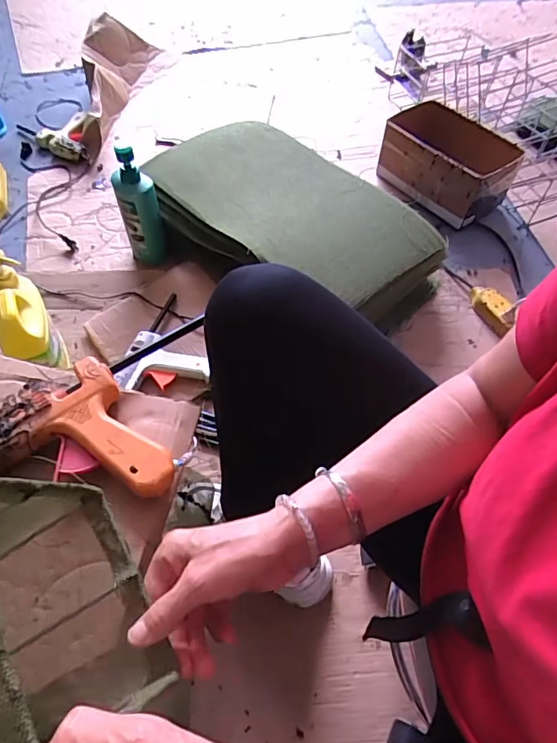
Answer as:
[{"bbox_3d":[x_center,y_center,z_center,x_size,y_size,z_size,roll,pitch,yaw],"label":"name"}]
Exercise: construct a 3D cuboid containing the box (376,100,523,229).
[{"bbox_3d":[0.398,-0.495,1.198,0.298,0.147,0.190,39,63,20],"label":"box"}]

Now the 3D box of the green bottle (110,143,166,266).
[{"bbox_3d":[-0.274,-0.314,0.992,0.075,0.256,0.068,-14,59,-12],"label":"green bottle"}]

